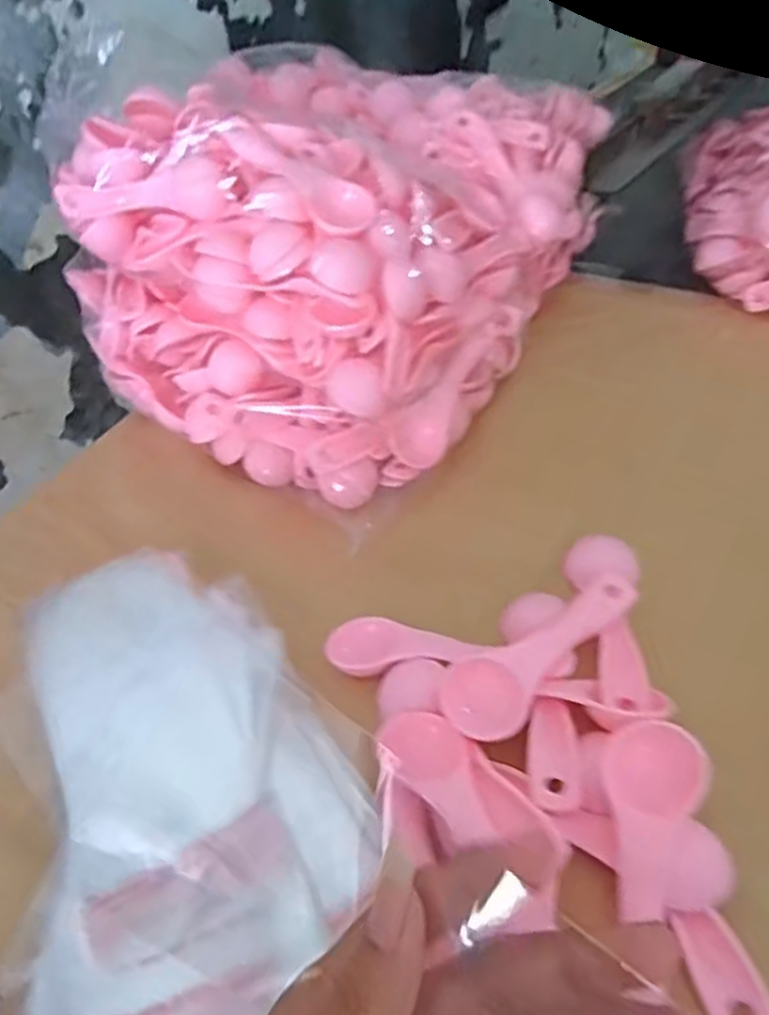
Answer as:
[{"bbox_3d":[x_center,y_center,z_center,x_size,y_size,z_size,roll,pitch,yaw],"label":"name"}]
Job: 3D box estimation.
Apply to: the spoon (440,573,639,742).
[{"bbox_3d":[0.069,0.061,0.325,0.034,0.015,0.111,30,55,35],"label":"spoon"}]

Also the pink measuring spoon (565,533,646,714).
[{"bbox_3d":[0.109,0.049,0.342,0.031,0.013,0.098,-6,42,4],"label":"pink measuring spoon"}]

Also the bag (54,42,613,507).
[{"bbox_3d":[-0.023,-0.209,0.530,0.281,0.166,0.385,17,48,26],"label":"bag"}]

